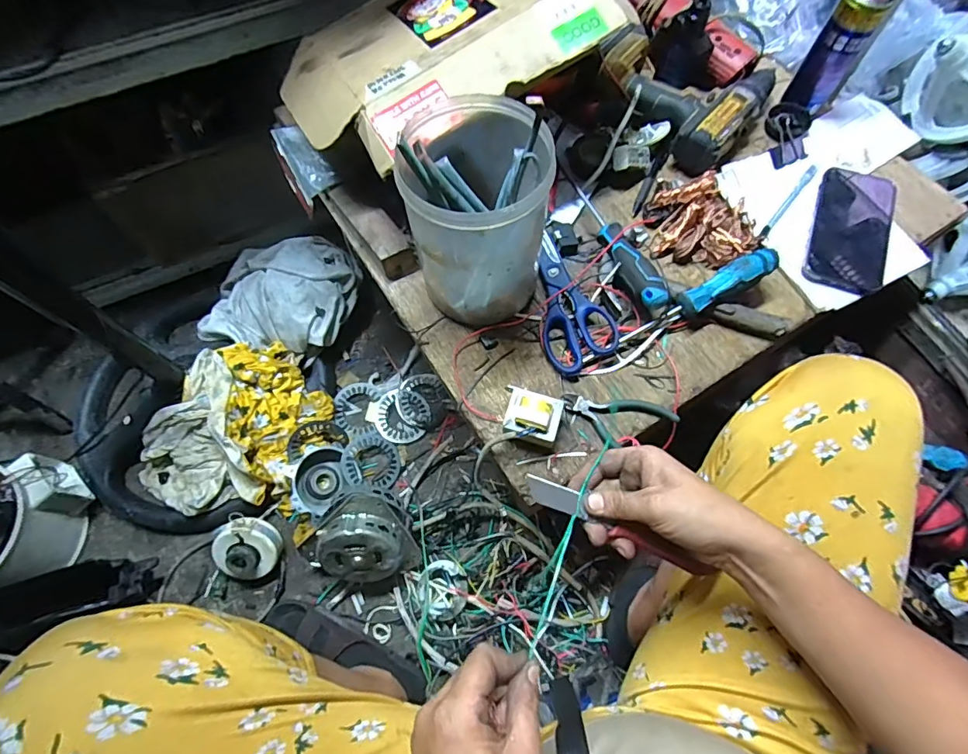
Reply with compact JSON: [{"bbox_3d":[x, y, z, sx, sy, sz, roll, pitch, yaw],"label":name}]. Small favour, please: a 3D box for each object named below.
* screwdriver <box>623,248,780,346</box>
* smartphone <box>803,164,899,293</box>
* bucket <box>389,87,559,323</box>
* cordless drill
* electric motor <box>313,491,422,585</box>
[{"bbox_3d":[0.225,-0.084,0.511,0.175,0.023,0.029,-30,70,5],"label":"screwdriver"},{"bbox_3d":[0.417,-0.169,0.551,0.077,0.013,0.154,19,76,15],"label":"smartphone"},{"bbox_3d":[-0.005,-0.157,0.479,0.134,0.169,0.144,-1,67,0],"label":"bucket"},{"bbox_3d":[0.259,-0.368,0.614,0.181,0.060,0.167,38,72,15],"label":"cordless drill"},{"bbox_3d":[-0.162,0.229,0.687,0.156,0.145,0.071,13,29,-10],"label":"electric motor"}]

